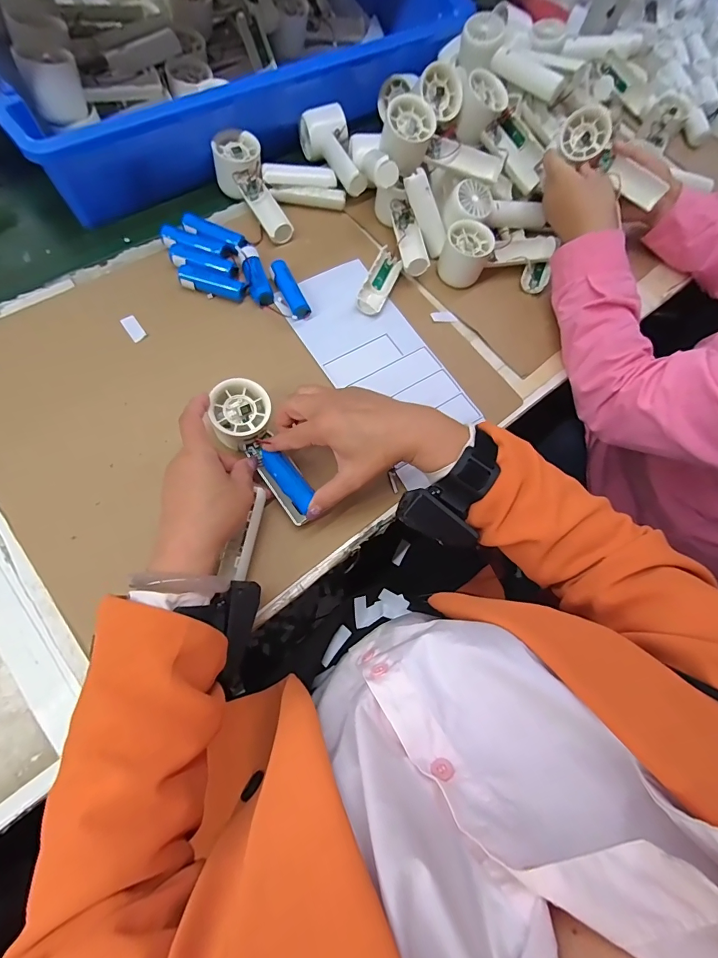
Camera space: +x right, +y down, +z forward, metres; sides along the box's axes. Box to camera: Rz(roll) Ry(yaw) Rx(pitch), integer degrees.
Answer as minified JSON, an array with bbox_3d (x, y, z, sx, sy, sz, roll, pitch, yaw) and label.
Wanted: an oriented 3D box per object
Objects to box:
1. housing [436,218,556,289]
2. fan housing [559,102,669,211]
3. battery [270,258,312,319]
[{"bbox_3d":[0.177,-0.293,0.524,0.154,0.050,0.063,-21,75,-13],"label":"housing"},{"bbox_3d":[0.316,-0.395,0.509,0.148,0.040,0.046,36,71,-8],"label":"fan housing"},{"bbox_3d":[-0.082,-0.223,0.485,0.021,0.022,0.074,-25,75,-15],"label":"battery"}]

